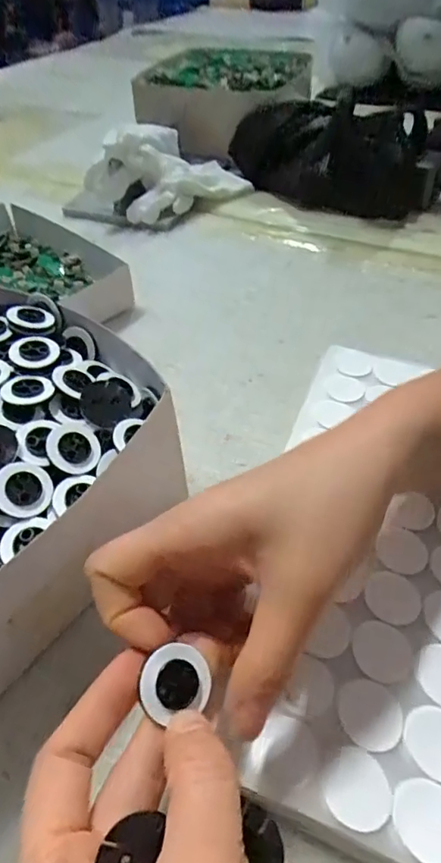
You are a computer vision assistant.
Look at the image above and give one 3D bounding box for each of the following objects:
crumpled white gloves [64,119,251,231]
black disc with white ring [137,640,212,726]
[{"bbox_3d":[-0.070,-0.304,0.614,0.199,0.086,0.113,-32,53,-26],"label":"crumpled white gloves"},{"bbox_3d":[-0.015,0.090,0.189,0.026,0.004,0.024,10,65,-21],"label":"black disc with white ring"}]

